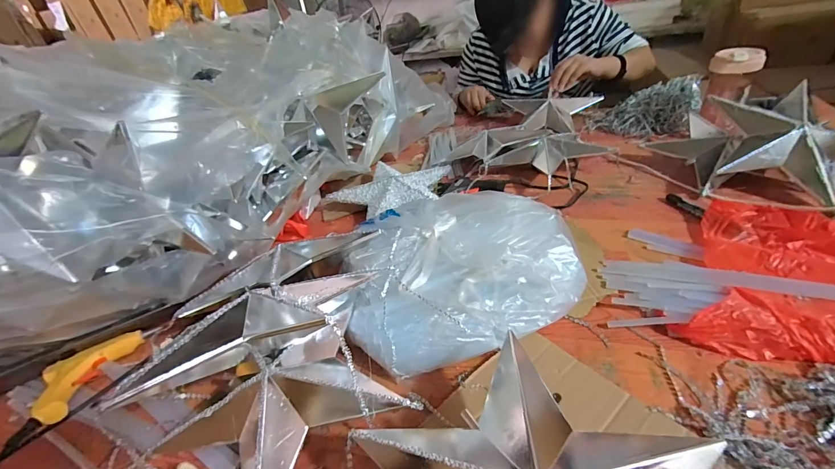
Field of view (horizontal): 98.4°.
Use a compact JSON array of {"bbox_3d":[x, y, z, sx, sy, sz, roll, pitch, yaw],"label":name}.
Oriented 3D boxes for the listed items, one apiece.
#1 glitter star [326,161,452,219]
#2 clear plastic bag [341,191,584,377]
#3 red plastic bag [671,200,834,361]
[{"bbox_3d":[-0.038,-0.100,0.724,0.202,0.047,0.225,20,43,35],"label":"glitter star"},{"bbox_3d":[0.055,0.042,0.467,0.280,0.093,0.229,-12,34,-4],"label":"clear plastic bag"},{"bbox_3d":[0.476,0.044,0.434,0.273,0.034,0.302,10,38,25],"label":"red plastic bag"}]

